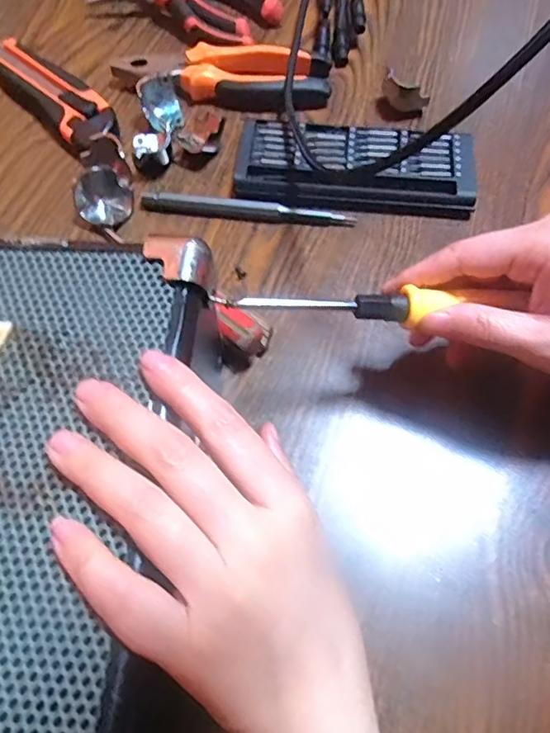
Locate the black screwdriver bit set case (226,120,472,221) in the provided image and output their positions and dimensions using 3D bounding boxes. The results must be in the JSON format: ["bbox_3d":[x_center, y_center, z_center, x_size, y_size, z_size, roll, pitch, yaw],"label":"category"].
[{"bbox_3d":[0.053,-0.133,0.364,0.155,0.016,0.069,7,64,3],"label":"black screwdriver bit set case"}]

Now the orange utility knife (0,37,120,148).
[{"bbox_3d":[-0.166,-0.204,0.398,0.039,0.024,0.167,-40,71,-17],"label":"orange utility knife"}]

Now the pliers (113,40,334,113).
[{"bbox_3d":[-0.039,-0.218,0.405,0.155,0.020,0.061,11,65,5],"label":"pliers"}]

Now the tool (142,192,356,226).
[{"bbox_3d":[-0.018,-0.103,0.352,0.136,0.012,0.011,5,64,2],"label":"tool"}]

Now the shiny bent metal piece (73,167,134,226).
[{"bbox_3d":[-0.110,-0.107,0.347,0.034,0.024,0.029,-20,66,-10],"label":"shiny bent metal piece"}]

